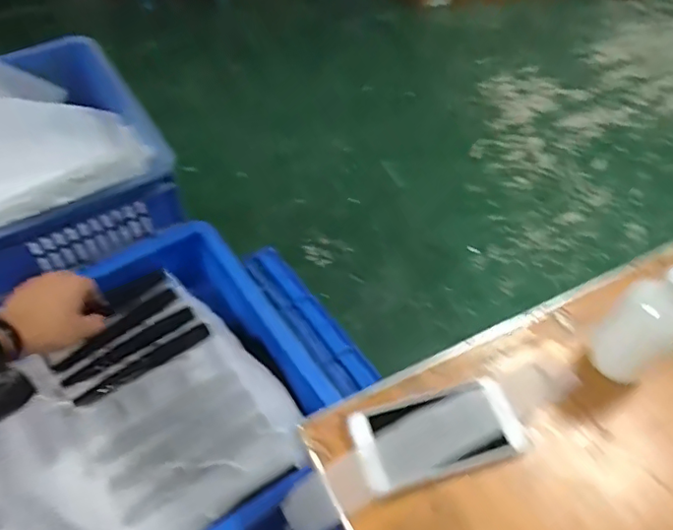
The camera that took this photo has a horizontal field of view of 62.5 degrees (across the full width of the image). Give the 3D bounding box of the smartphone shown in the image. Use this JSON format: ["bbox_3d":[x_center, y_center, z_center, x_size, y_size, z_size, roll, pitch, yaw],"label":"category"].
[{"bbox_3d":[0.097,0.156,0.516,0.156,0.012,0.074,-11,60,-15],"label":"smartphone"}]

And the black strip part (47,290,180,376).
[{"bbox_3d":[-0.285,0.081,0.718,0.171,0.010,0.023,-36,61,-26],"label":"black strip part"}]

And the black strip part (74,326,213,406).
[{"bbox_3d":[-0.237,0.123,0.687,0.170,0.009,0.026,-29,58,-22],"label":"black strip part"}]

